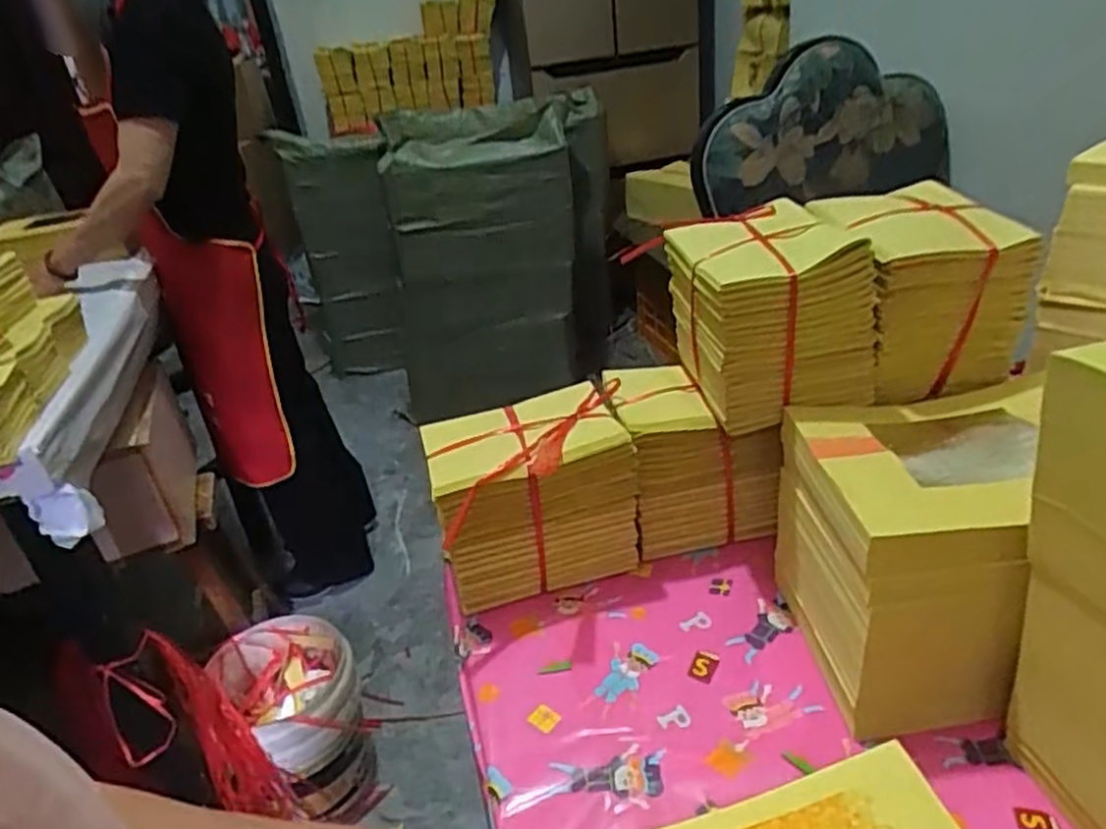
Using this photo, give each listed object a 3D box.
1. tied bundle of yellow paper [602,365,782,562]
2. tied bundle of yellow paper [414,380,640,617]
[{"bbox_3d":[0.124,0.041,0.694,0.123,0.144,0.115,-11,31,-5],"label":"tied bundle of yellow paper"},{"bbox_3d":[-0.016,0.072,0.671,0.168,0.142,0.129,-12,31,-7],"label":"tied bundle of yellow paper"}]

